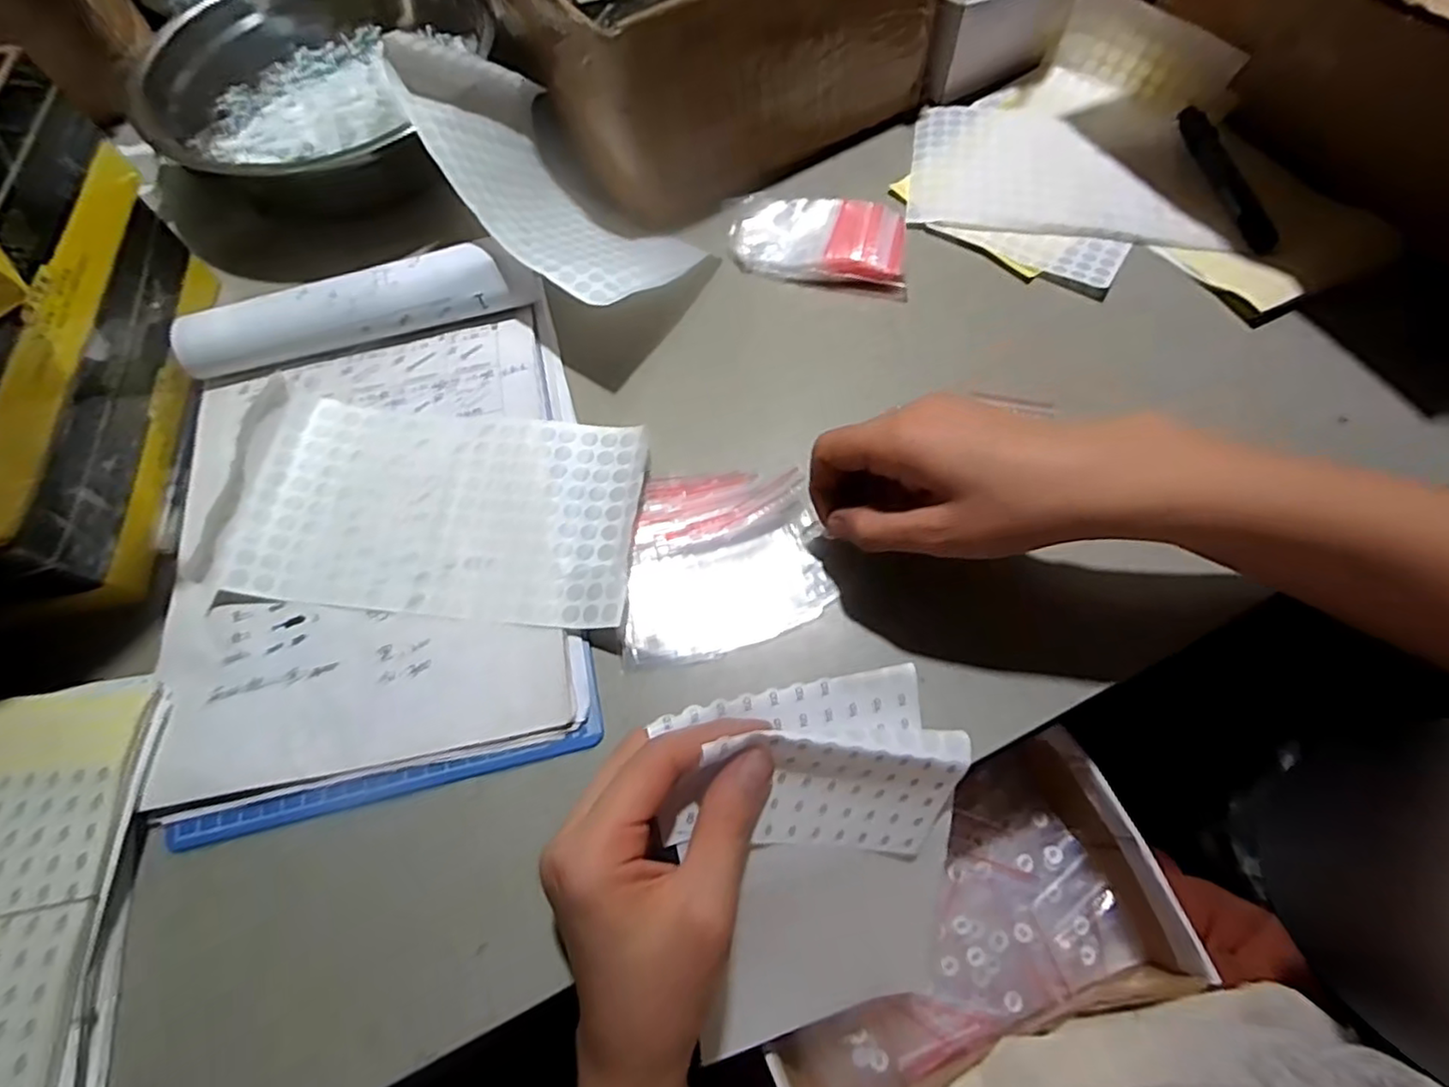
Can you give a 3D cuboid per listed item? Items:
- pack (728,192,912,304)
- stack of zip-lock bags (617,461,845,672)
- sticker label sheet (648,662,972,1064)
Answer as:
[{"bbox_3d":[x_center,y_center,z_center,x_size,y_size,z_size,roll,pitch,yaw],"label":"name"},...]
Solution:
[{"bbox_3d":[0.062,-0.203,0.449,0.121,0.023,0.064,9,66,7],"label":"pack"},{"bbox_3d":[-0.001,0.007,0.359,0.108,0.017,0.102,-8,65,-1],"label":"stack of zip-lock bags"},{"bbox_3d":[0.045,0.148,0.306,0.127,0.025,0.170,-7,104,-11],"label":"sticker label sheet"}]

